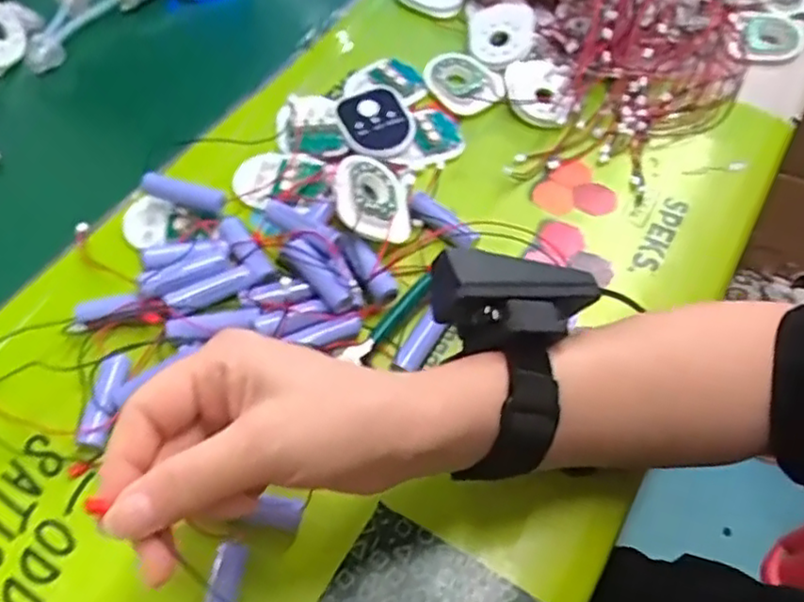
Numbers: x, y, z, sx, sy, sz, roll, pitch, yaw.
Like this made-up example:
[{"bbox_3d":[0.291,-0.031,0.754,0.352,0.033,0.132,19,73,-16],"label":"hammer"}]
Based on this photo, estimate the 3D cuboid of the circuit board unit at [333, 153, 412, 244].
[{"bbox_3d":[-0.018,-0.061,0.404,0.051,0.011,0.053,13,58,-35],"label":"circuit board unit"}]

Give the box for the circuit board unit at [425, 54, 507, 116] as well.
[{"bbox_3d":[0.043,-0.159,0.492,0.066,0.010,0.044,39,64,24],"label":"circuit board unit"}]

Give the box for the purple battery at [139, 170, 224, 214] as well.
[{"bbox_3d":[-0.131,-0.065,0.406,0.052,0.017,0.013,13,56,9],"label":"purple battery"}]

